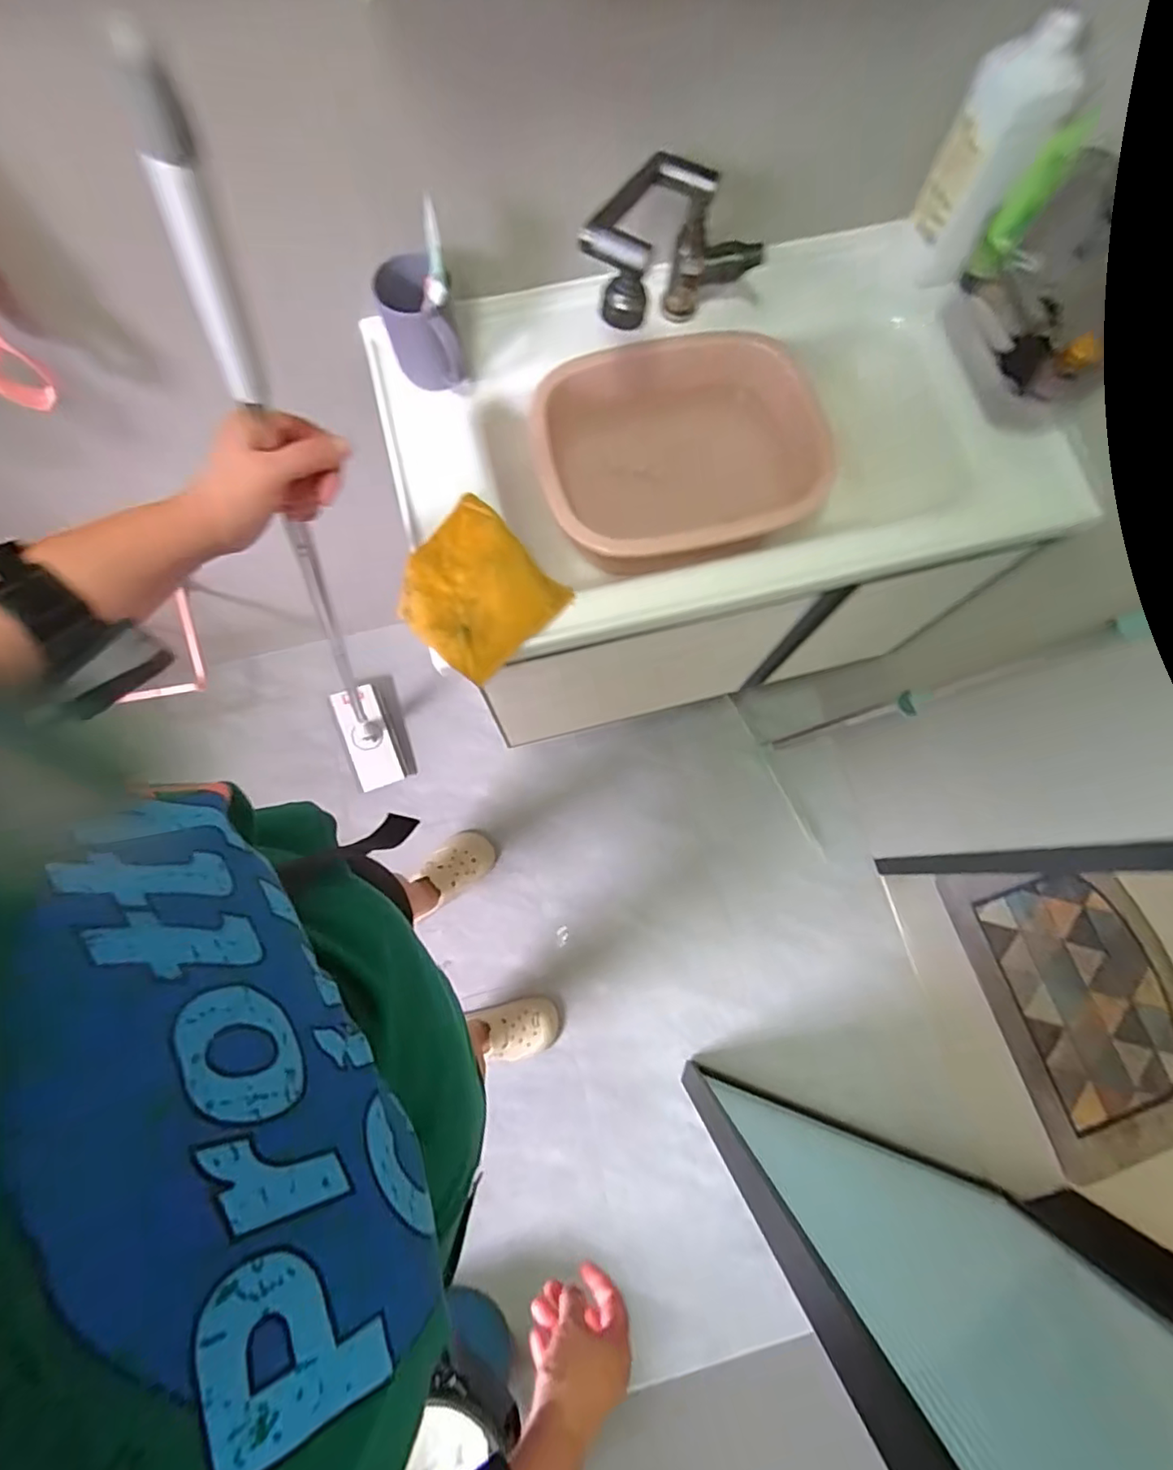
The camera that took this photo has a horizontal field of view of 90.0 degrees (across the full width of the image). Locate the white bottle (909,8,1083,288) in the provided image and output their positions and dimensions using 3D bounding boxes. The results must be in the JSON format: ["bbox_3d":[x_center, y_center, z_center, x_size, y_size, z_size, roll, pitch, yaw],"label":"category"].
[{"bbox_3d":[0.429,-0.618,0.650,0.093,0.225,0.065,30,78,5],"label":"white bottle"}]

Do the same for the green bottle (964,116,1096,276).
[{"bbox_3d":[0.432,-0.524,0.585,0.039,0.131,0.030,14,77,2],"label":"green bottle"}]

